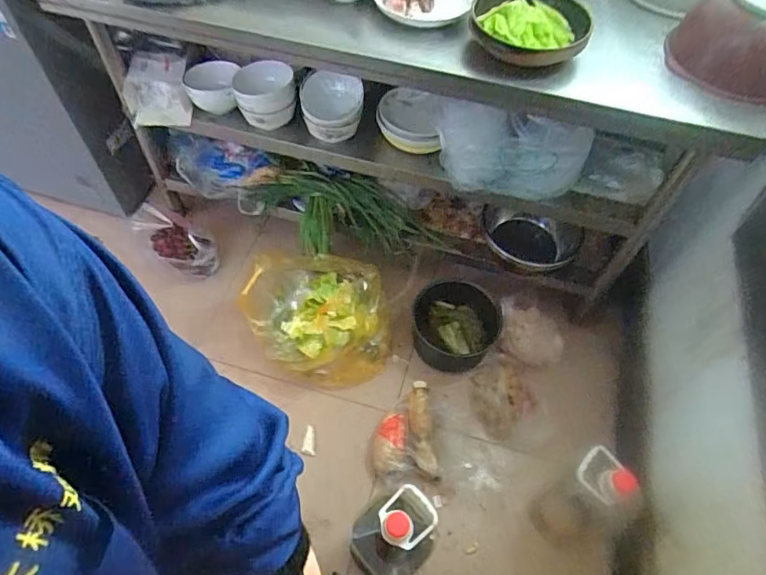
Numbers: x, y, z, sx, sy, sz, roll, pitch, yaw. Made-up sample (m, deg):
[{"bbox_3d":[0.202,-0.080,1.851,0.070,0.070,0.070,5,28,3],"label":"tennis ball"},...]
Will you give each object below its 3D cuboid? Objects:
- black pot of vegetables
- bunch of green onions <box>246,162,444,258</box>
[{"bbox_3d":[0.212,0.110,1.481,0.240,0.118,0.232,1,57,-2],"label":"black pot of vegetables"},{"bbox_3d":[-0.121,-0.200,1.465,0.551,0.219,0.097,5,57,0],"label":"bunch of green onions"}]

